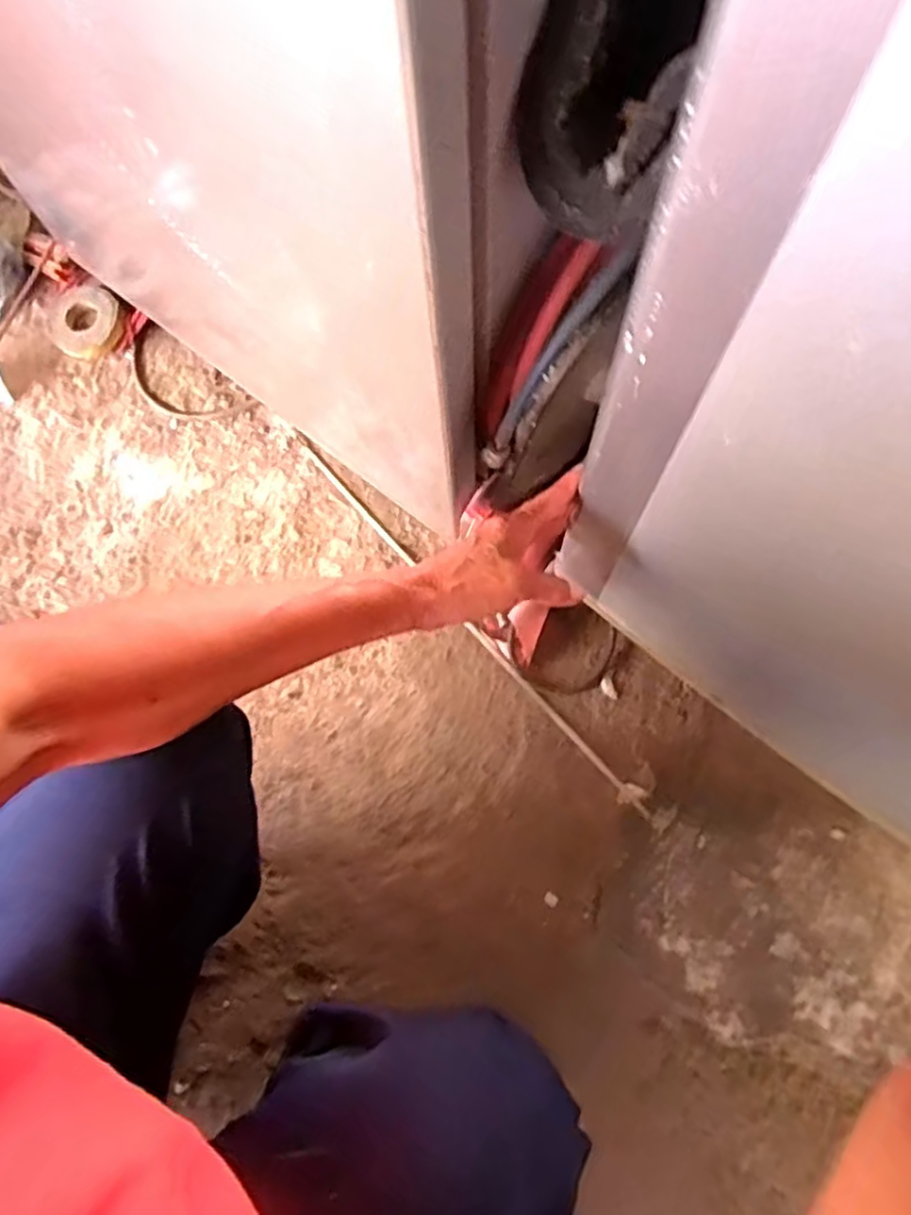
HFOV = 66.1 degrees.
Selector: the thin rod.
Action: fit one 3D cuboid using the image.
[{"bbox_3d":[0.001,0.001,0.699,0.012,0.007,0.526,-40,77,-9],"label":"thin rod"}]

